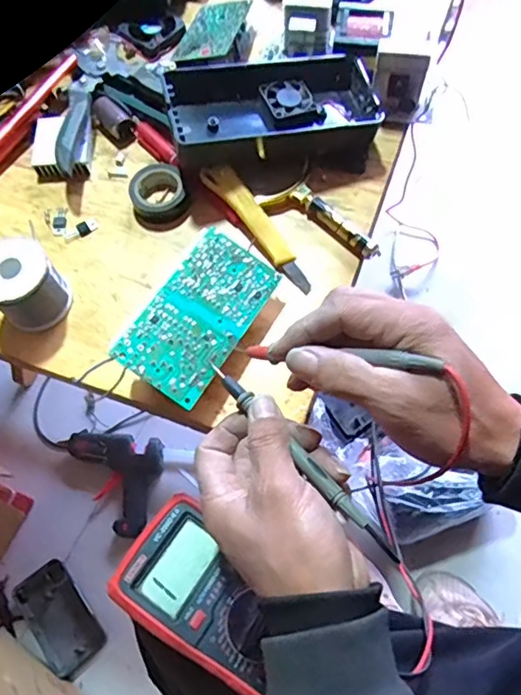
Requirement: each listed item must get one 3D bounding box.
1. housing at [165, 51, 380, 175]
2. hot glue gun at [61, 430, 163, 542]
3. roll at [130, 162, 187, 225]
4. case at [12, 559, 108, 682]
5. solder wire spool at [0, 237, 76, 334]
[{"bbox_3d":[0.012,-0.198,0.463,0.168,0.057,0.092,-9,67,-1],"label":"housing"},{"bbox_3d":[-0.253,0.220,0.907,0.166,0.031,0.153,8,68,7],"label":"hot glue gun"},{"bbox_3d":[-0.085,-0.128,0.459,0.044,0.020,0.047,-1,67,3],"label":"roll"},{"bbox_3d":[-0.309,0.415,0.844,0.087,0.019,0.158,-37,70,-12],"label":"case"},{"bbox_3d":[-0.177,-0.046,0.414,0.051,0.056,0.048,-1,67,3],"label":"solder wire spool"}]

